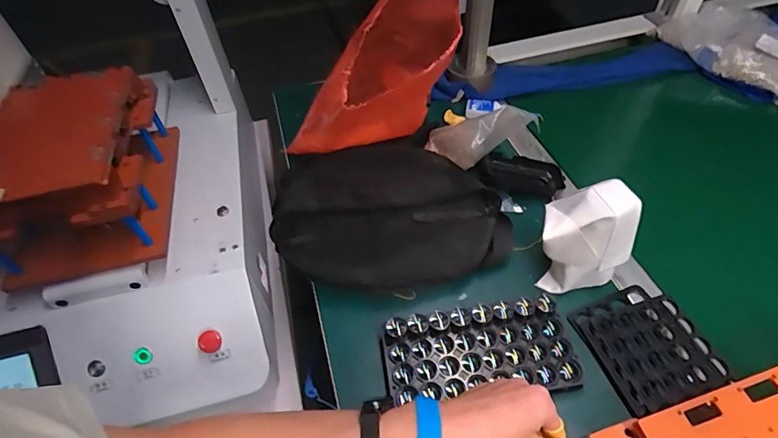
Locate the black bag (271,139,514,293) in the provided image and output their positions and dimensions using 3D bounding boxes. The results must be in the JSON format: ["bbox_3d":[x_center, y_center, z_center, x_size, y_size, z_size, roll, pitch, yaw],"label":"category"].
[{"bbox_3d":[-0.005,-0.010,0.592,0.299,0.057,0.240,-9,49,-2],"label":"black bag"}]

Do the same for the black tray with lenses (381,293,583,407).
[{"bbox_3d":[0.093,0.138,0.464,0.190,0.032,0.090,-8,49,-1],"label":"black tray with lenses"}]

